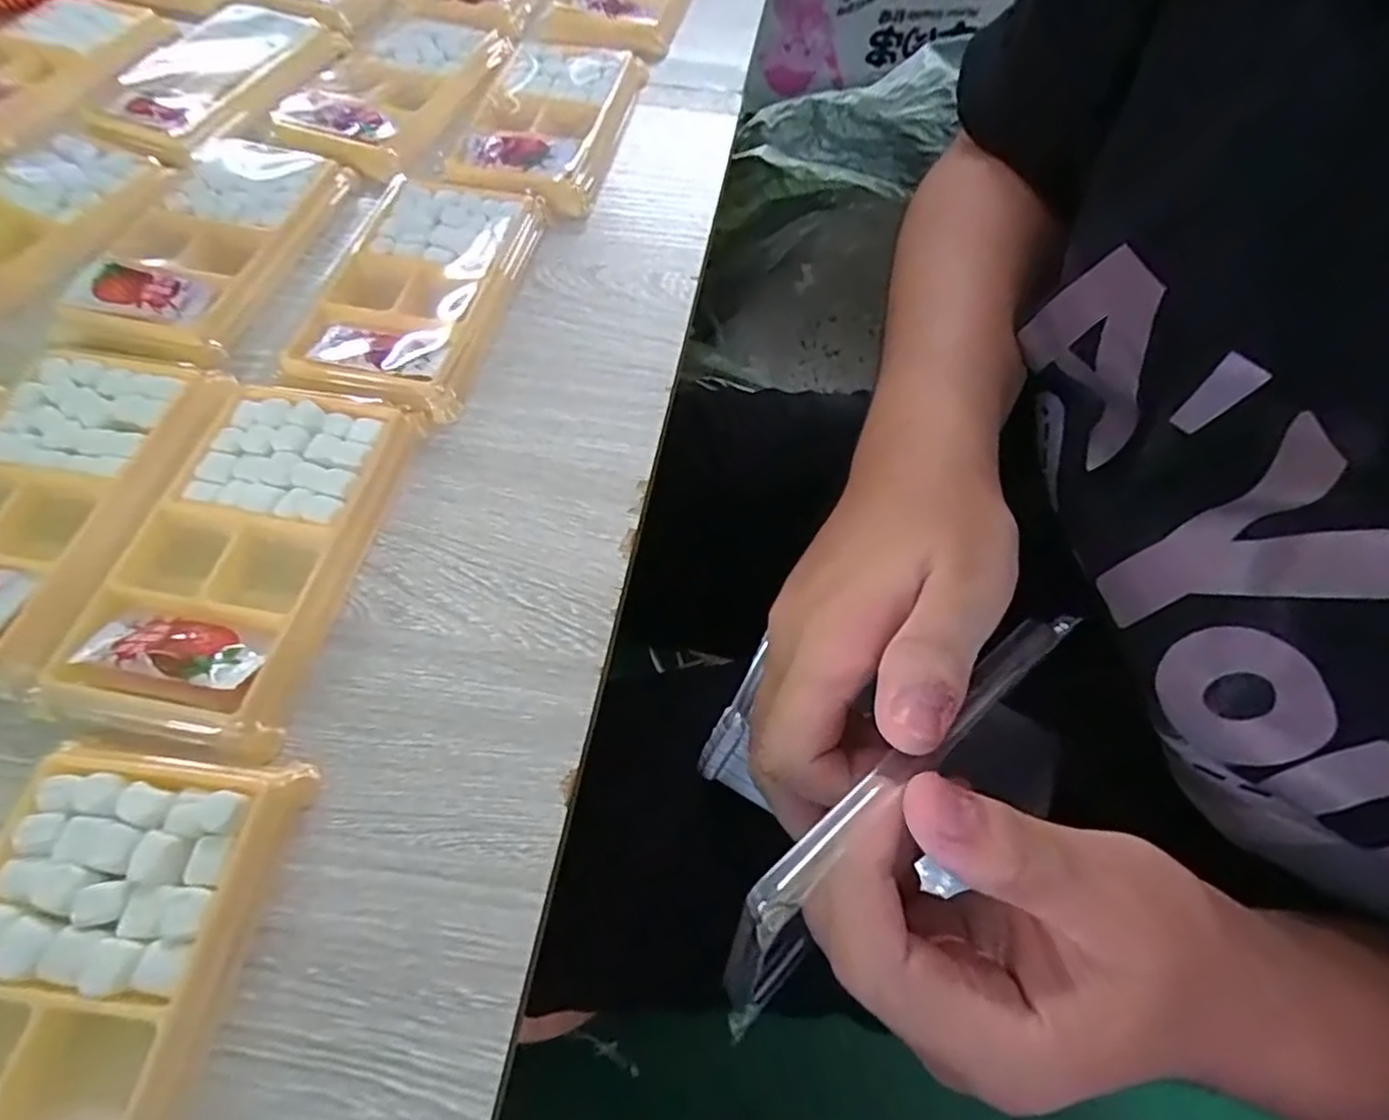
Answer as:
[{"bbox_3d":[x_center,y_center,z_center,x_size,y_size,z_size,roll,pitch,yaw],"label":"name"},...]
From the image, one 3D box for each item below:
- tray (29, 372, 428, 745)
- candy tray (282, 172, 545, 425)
[{"bbox_3d":[-0.160,-0.008,0.238,0.079,0.012,0.130,12,61,2],"label":"tray"},{"bbox_3d":[-0.122,-0.124,0.300,0.076,0.012,0.133,12,61,2],"label":"candy tray"}]

